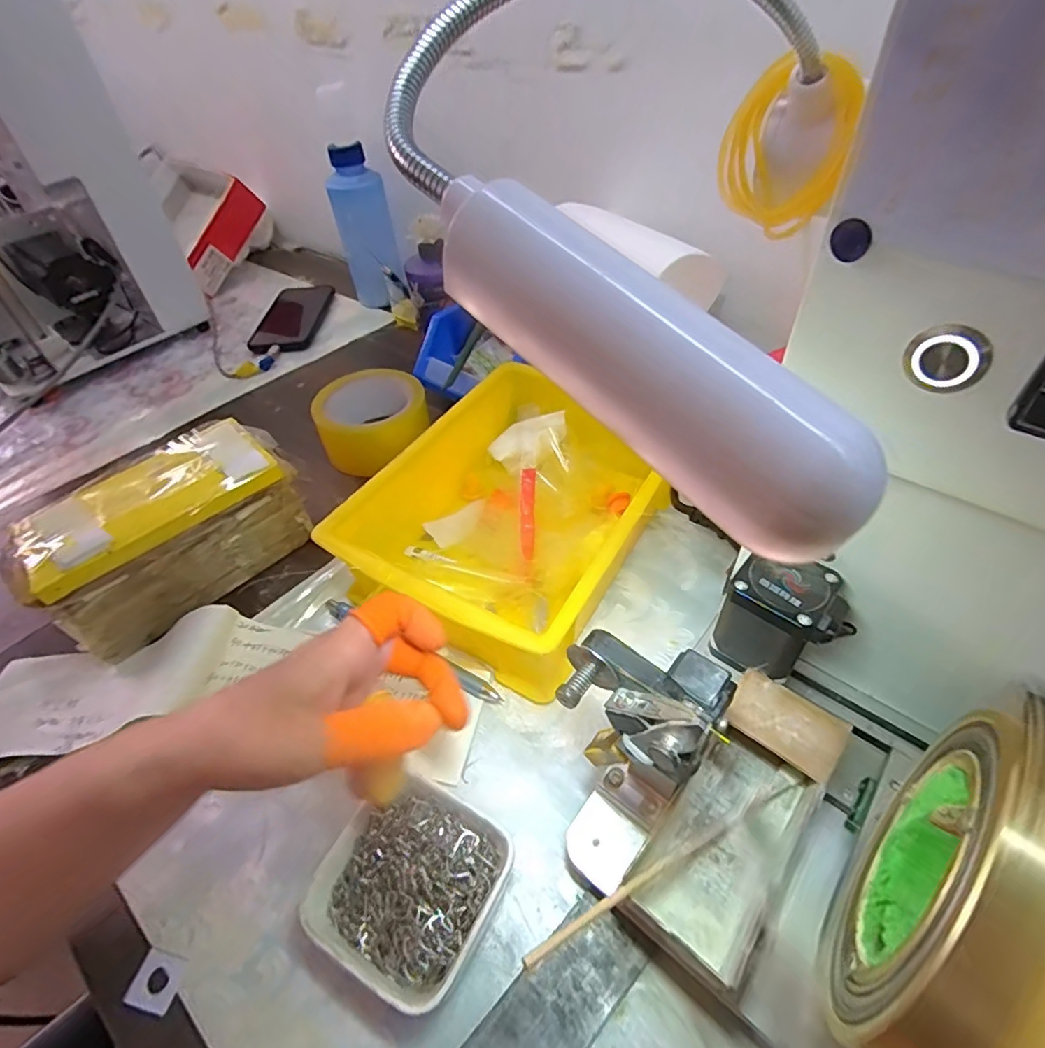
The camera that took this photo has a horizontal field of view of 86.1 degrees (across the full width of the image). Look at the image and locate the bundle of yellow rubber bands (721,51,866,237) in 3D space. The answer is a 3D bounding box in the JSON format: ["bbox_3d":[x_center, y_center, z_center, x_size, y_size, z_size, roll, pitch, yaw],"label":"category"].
[{"bbox_3d":[0.084,-0.116,0.174,0.009,0.045,0.049,-10,54,-24],"label":"bundle of yellow rubber bands"}]

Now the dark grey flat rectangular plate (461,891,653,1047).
[{"bbox_3d":[0.011,0.216,0.244,0.098,0.005,0.038,-37,54,-27],"label":"dark grey flat rectangular plate"}]

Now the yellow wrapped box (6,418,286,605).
[{"bbox_3d":[-0.250,-0.016,0.371,0.072,0.021,0.159,33,57,31],"label":"yellow wrapped box"}]

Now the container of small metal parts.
[{"bbox_3d":[-0.052,0.174,0.270,0.077,0.031,0.079,20,51,23],"label":"container of small metal parts"}]

